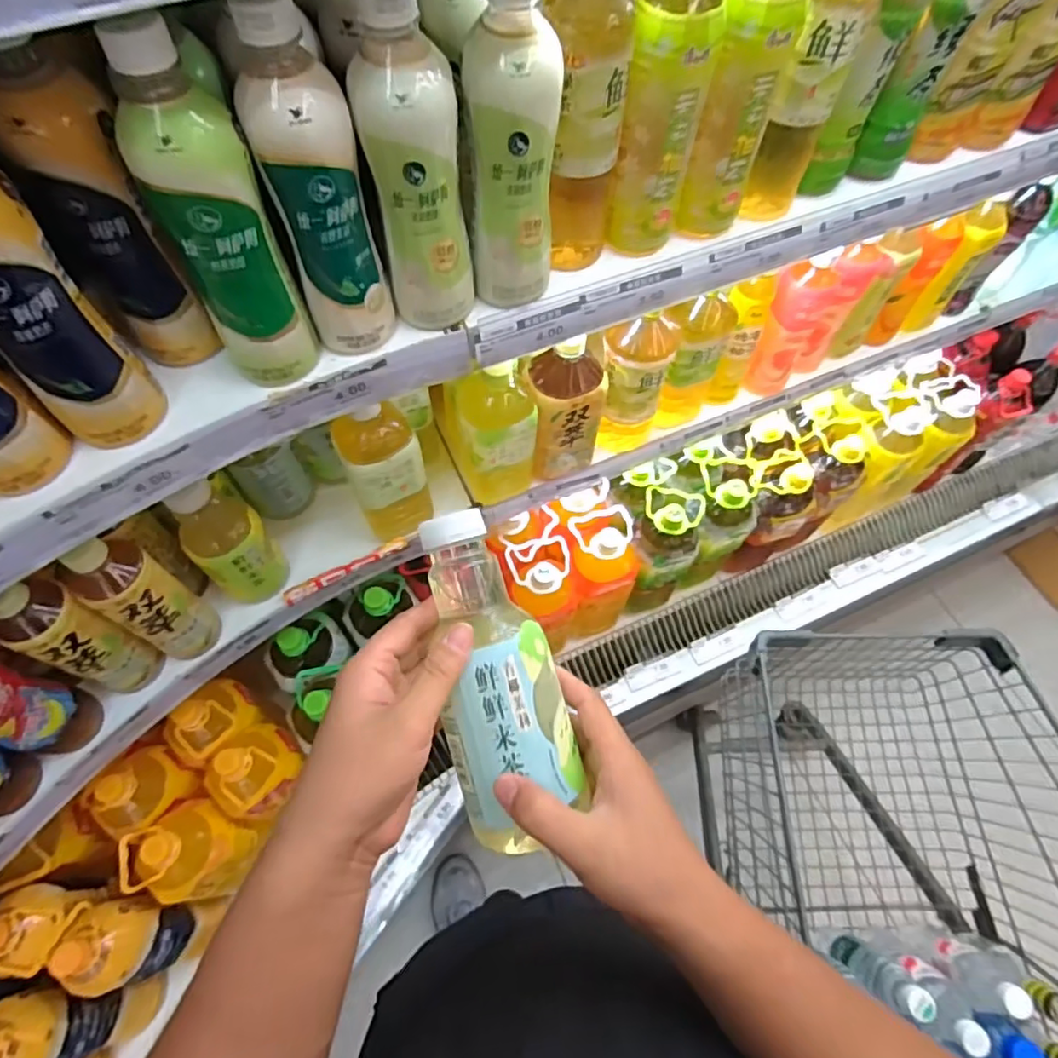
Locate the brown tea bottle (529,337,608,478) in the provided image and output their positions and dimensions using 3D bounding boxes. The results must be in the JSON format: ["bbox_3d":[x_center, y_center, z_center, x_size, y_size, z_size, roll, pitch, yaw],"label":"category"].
[{"bbox_3d":[0.042,-0.132,0.694,0.086,0.196,0.077,4,64,1],"label":"brown tea bottle"}]

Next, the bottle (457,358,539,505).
[{"bbox_3d":[-0.035,-0.105,0.675,0.084,0.205,0.067,-23,66,-12],"label":"bottle"}]

